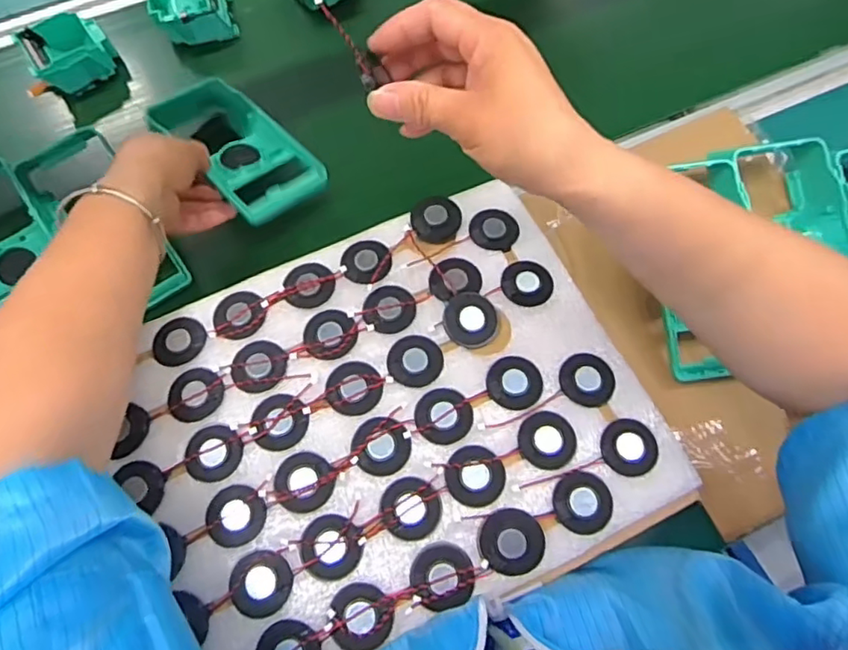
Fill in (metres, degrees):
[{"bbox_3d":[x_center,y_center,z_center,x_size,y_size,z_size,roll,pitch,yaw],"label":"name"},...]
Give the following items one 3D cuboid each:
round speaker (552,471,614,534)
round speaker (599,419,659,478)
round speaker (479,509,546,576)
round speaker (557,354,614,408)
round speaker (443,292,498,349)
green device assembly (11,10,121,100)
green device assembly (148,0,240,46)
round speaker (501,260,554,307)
[{"bbox_3d":[0.091,0.102,0.342,0.033,0.005,0.032,1,64,-1],"label":"round speaker"},{"bbox_3d":[0.123,0.071,0.354,0.032,0.004,0.034,1,64,-1],"label":"round speaker"},{"bbox_3d":[0.049,0.119,0.329,0.033,0.009,0.033,1,64,-1],"label":"round speaker"},{"bbox_3d":[0.102,0.034,0.371,0.033,0.004,0.034,1,64,-1],"label":"round speaker"},{"bbox_3d":[0.030,-0.003,0.381,0.035,0.008,0.035,1,77,-6],"label":"round speaker"},{"bbox_3d":[-0.372,-0.277,0.623,0.090,0.047,0.071,-29,68,-14],"label":"green device assembly"},{"bbox_3d":[-0.249,-0.343,0.642,0.081,0.037,0.073,-15,65,-8],"label":"green device assembly"},{"bbox_3d":[0.068,-0.028,0.392,0.032,0.004,0.034,1,64,-1],"label":"round speaker"}]

